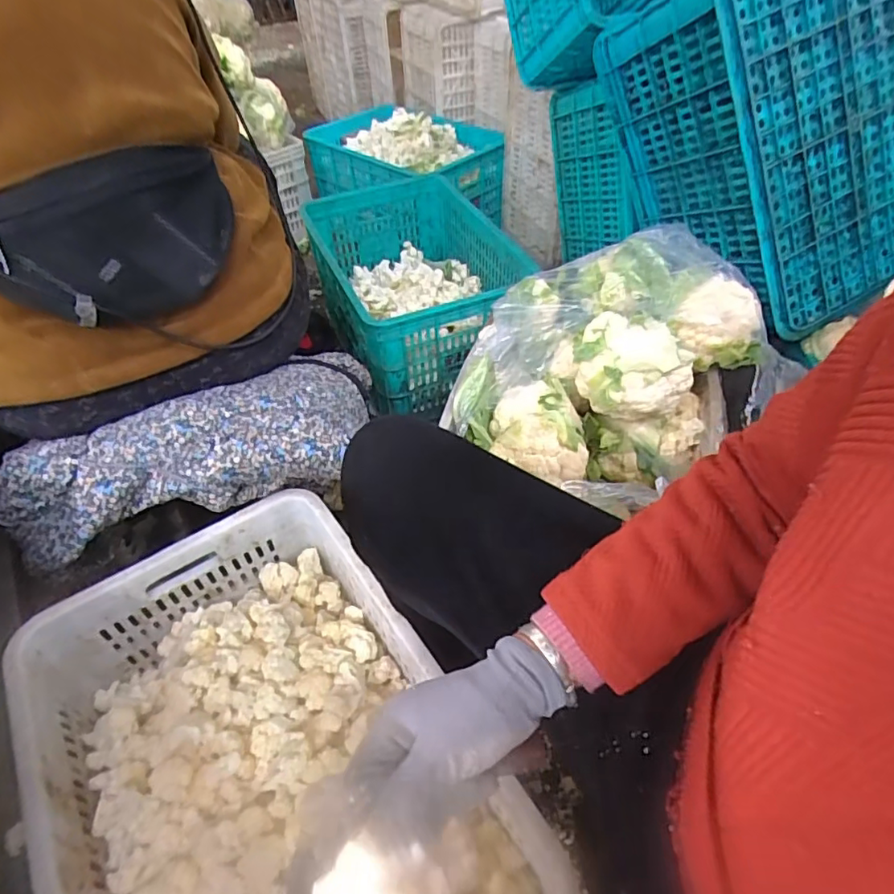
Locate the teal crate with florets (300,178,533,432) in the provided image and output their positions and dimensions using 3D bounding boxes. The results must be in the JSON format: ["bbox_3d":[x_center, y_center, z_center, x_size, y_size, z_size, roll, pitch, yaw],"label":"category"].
[{"bbox_3d":[-0.080,-0.394,1.283,0.375,0.257,0.644,-17,49,-11],"label":"teal crate with florets"}]

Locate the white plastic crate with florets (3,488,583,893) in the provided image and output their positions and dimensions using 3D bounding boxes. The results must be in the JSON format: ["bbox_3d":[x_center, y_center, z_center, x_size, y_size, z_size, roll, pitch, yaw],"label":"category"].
[{"bbox_3d":[-0.184,0.315,0.558,0.354,0.141,0.508,-29,52,-21],"label":"white plastic crate with florets"}]

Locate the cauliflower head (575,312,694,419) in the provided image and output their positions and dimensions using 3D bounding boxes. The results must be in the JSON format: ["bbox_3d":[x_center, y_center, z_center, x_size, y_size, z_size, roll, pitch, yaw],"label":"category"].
[{"bbox_3d":[0.262,-0.118,0.795,0.161,0.095,0.141,12,49,14],"label":"cauliflower head"}]

